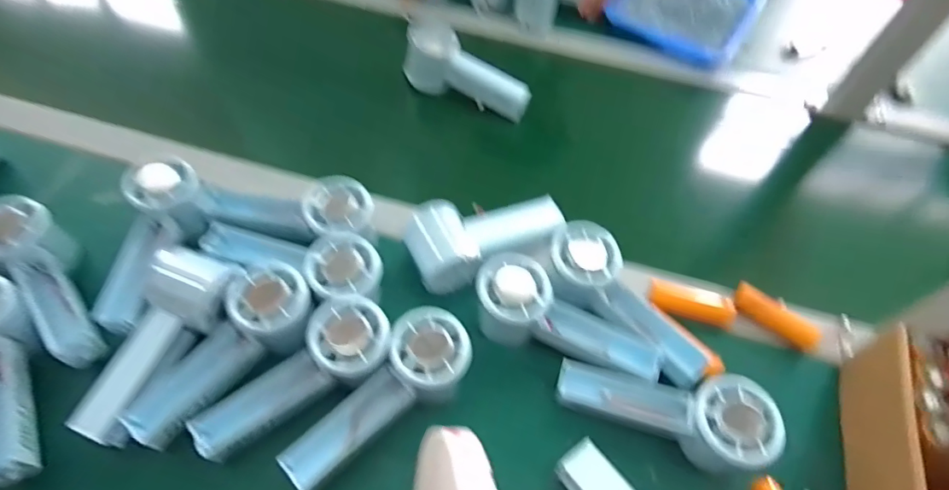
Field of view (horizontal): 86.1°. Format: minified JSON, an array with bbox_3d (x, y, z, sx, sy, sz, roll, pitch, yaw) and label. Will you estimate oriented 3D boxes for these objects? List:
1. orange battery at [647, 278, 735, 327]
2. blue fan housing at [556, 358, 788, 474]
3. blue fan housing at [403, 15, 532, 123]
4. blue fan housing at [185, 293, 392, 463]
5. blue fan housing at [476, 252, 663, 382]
[{"bbox_3d":[0.192,0.052,0.450,0.072,0.020,0.023,17,58,8],"label":"orange battery"},{"bbox_3d":[0.142,0.125,0.383,0.149,0.055,0.056,9,56,19],"label":"blue fan housing"},{"bbox_3d":[-0.010,-0.197,0.593,0.155,0.061,0.047,28,59,-1],"label":"blue fan housing"},{"bbox_3d":[-0.129,0.098,0.369,0.150,0.050,0.059,-30,63,-20],"label":"blue fan housing"},{"bbox_3d":[0.075,0.062,0.413,0.148,0.063,0.053,18,58,9],"label":"blue fan housing"}]

